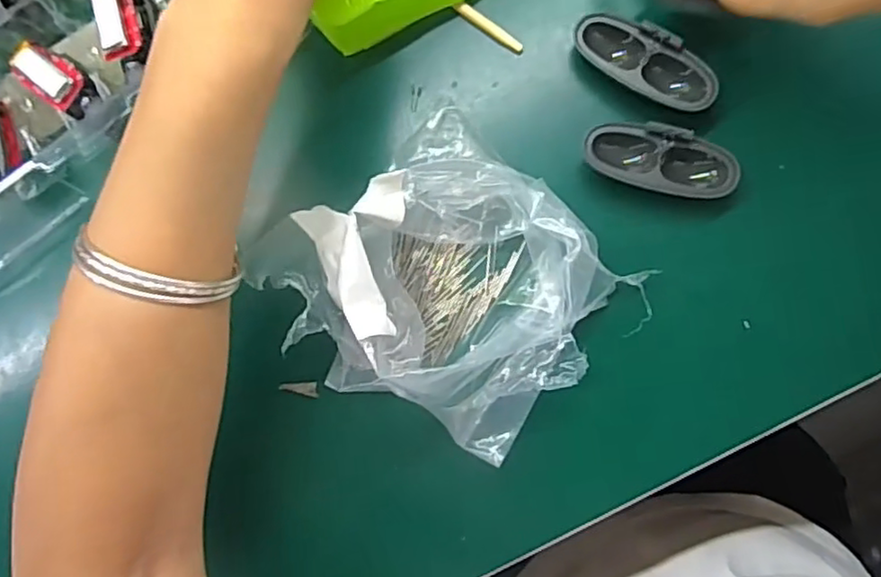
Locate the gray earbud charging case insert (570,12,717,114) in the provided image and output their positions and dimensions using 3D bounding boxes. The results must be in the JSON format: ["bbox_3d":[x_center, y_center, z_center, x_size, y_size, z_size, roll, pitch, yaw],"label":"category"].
[{"bbox_3d":[0.093,-0.102,0.296,0.066,0.016,0.028,37,94,4],"label":"gray earbud charging case insert"}]

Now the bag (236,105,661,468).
[{"bbox_3d":[0.002,0.000,0.290,0.138,0.051,0.126,42,93,5],"label":"bag"}]

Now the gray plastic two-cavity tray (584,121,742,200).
[{"bbox_3d":[0.099,-0.058,0.296,0.067,0.019,0.027,16,93,5],"label":"gray plastic two-cavity tray"}]

